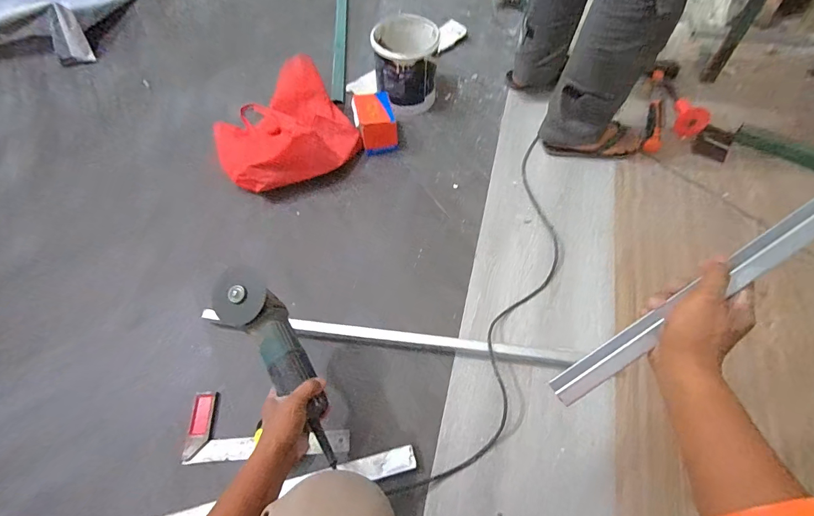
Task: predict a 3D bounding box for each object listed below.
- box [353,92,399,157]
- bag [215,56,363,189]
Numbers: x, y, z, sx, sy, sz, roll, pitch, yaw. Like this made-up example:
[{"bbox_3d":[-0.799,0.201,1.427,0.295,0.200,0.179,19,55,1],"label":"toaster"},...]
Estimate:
[{"bbox_3d":[-0.084,-0.360,1.040,0.102,0.112,0.126,-11,60,-4],"label":"box"},{"bbox_3d":[-0.354,-0.354,1.025,0.327,0.174,0.380,-36,64,-17],"label":"bag"}]

